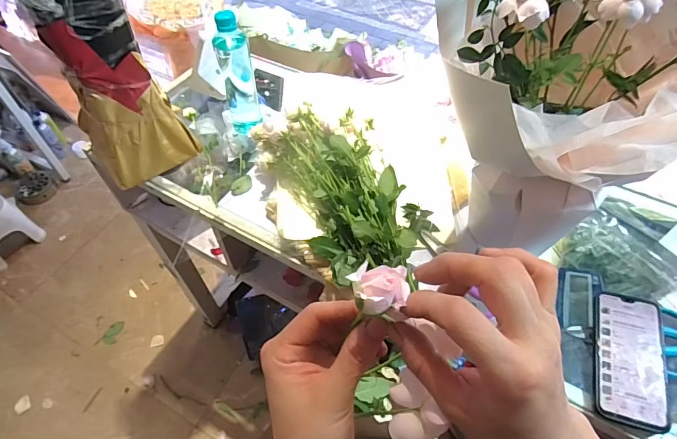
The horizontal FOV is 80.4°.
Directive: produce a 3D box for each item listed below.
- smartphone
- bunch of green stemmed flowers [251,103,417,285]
[{"bbox_3d":[0.357,0.166,0.490,0.074,0.010,0.155,11,60,18],"label":"smartphone"},{"bbox_3d":[0.002,-0.058,0.586,0.161,0.086,0.279,-25,58,-18],"label":"bunch of green stemmed flowers"}]

